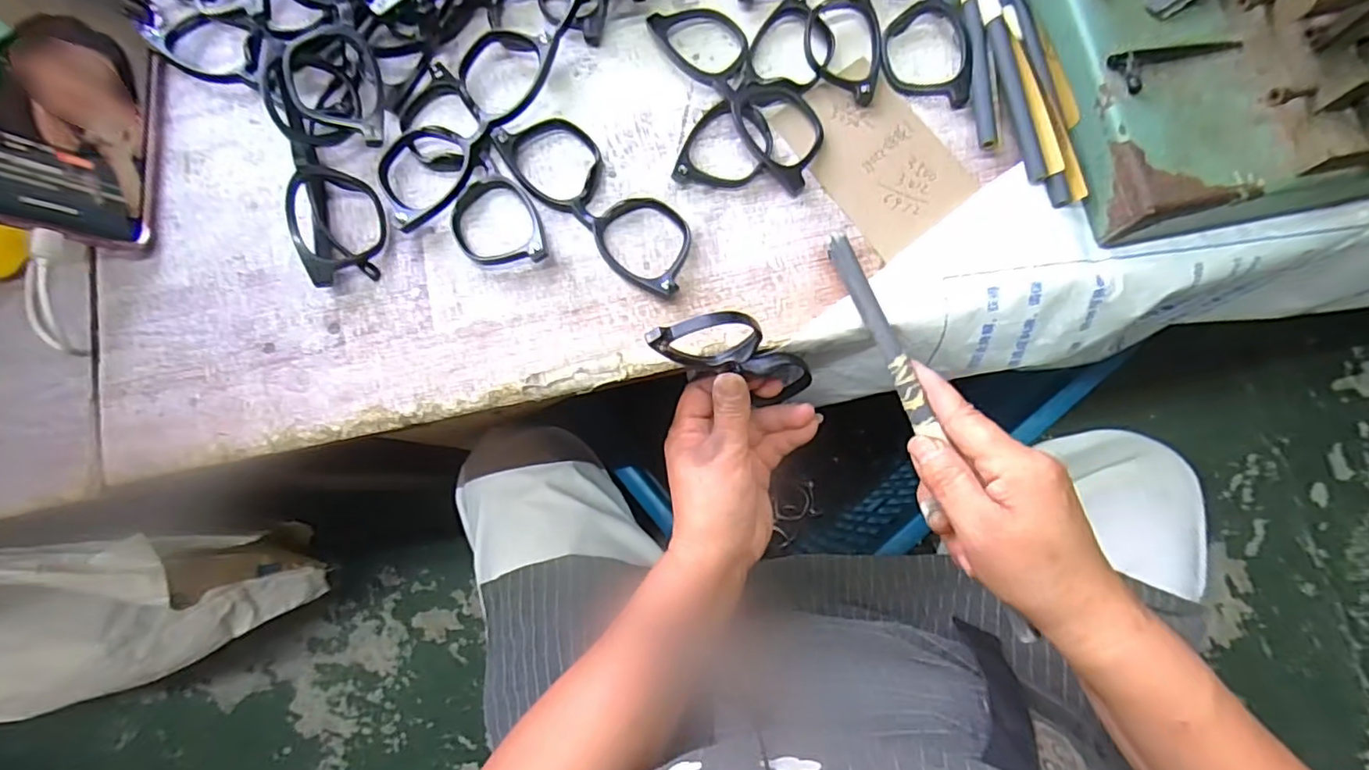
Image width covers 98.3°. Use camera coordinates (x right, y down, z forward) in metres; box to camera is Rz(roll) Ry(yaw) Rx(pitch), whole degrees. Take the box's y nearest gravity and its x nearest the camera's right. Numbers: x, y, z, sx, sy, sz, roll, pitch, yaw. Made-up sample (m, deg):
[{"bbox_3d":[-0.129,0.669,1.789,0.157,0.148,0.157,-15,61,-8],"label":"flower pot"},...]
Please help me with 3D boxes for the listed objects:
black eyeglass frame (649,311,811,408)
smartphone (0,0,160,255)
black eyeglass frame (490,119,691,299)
[{"bbox_3d":[0.029,-0.016,0.319,0.040,0.133,0.029,3,81,38],"label":"black eyeglass frame"},{"bbox_3d":[-0.336,-0.160,0.323,0.012,0.078,0.166,-11,78,28],"label":"smartphone"},{"bbox_3d":[-0.048,-0.108,0.338,0.139,0.018,0.049,43,83,9],"label":"black eyeglass frame"}]

